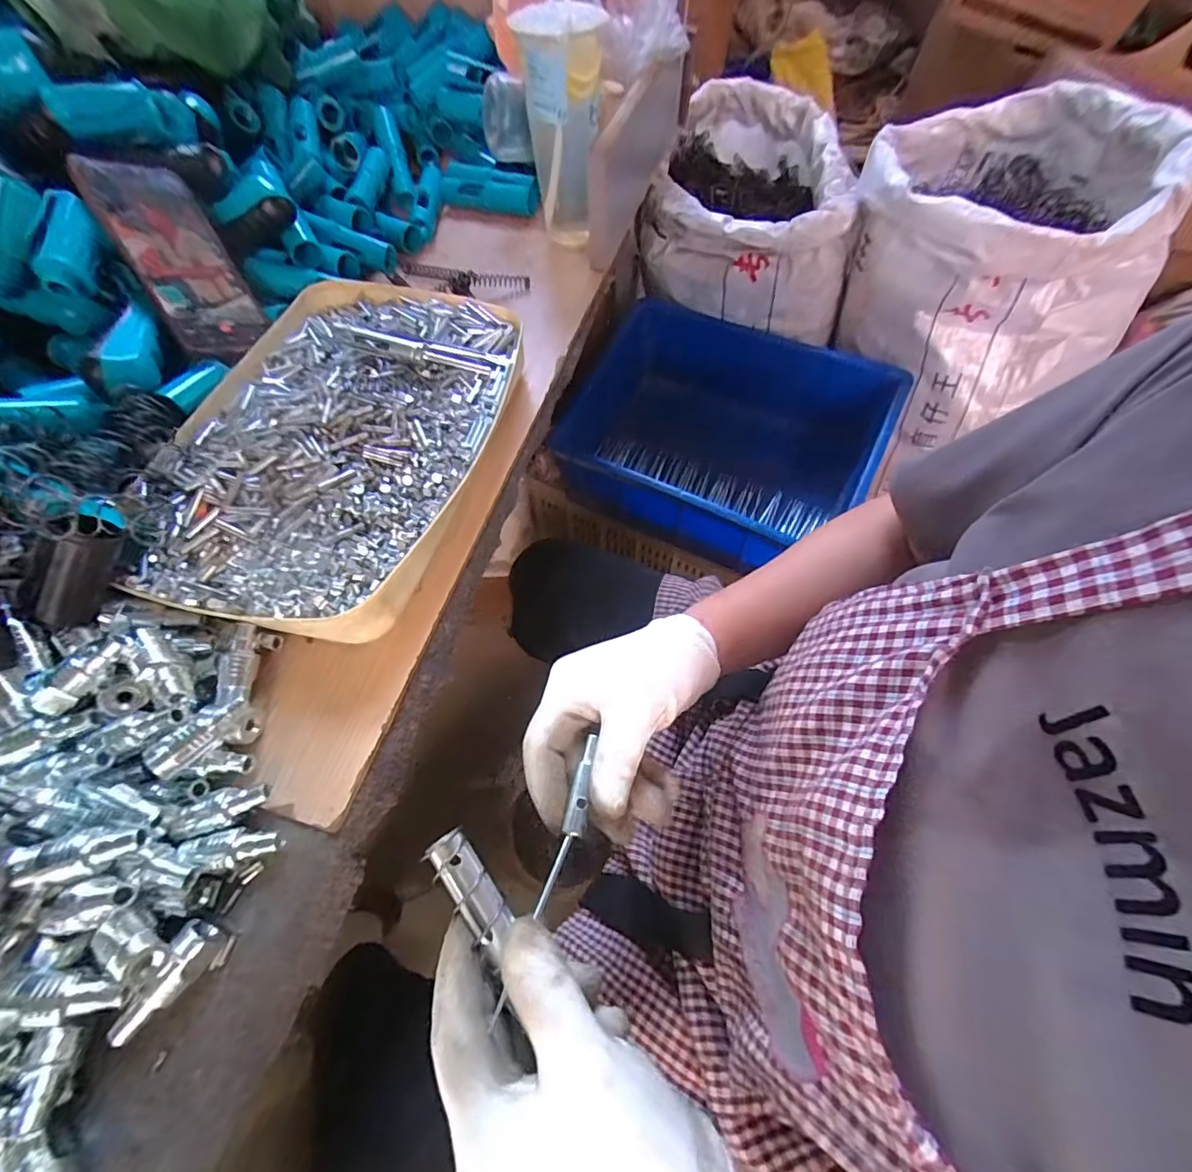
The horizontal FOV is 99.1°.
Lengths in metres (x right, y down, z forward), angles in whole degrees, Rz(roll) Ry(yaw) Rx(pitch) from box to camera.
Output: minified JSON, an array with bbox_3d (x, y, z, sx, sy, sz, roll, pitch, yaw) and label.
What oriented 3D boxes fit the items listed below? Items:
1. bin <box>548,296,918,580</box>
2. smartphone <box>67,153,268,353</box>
[{"bbox_3d":[0.194,-0.207,0.759,0.415,0.179,0.337,23,63,14],"label":"bin"},{"bbox_3d":[-0.343,-0.272,0.422,0.077,0.009,0.161,-35,98,-46],"label":"smartphone"}]

